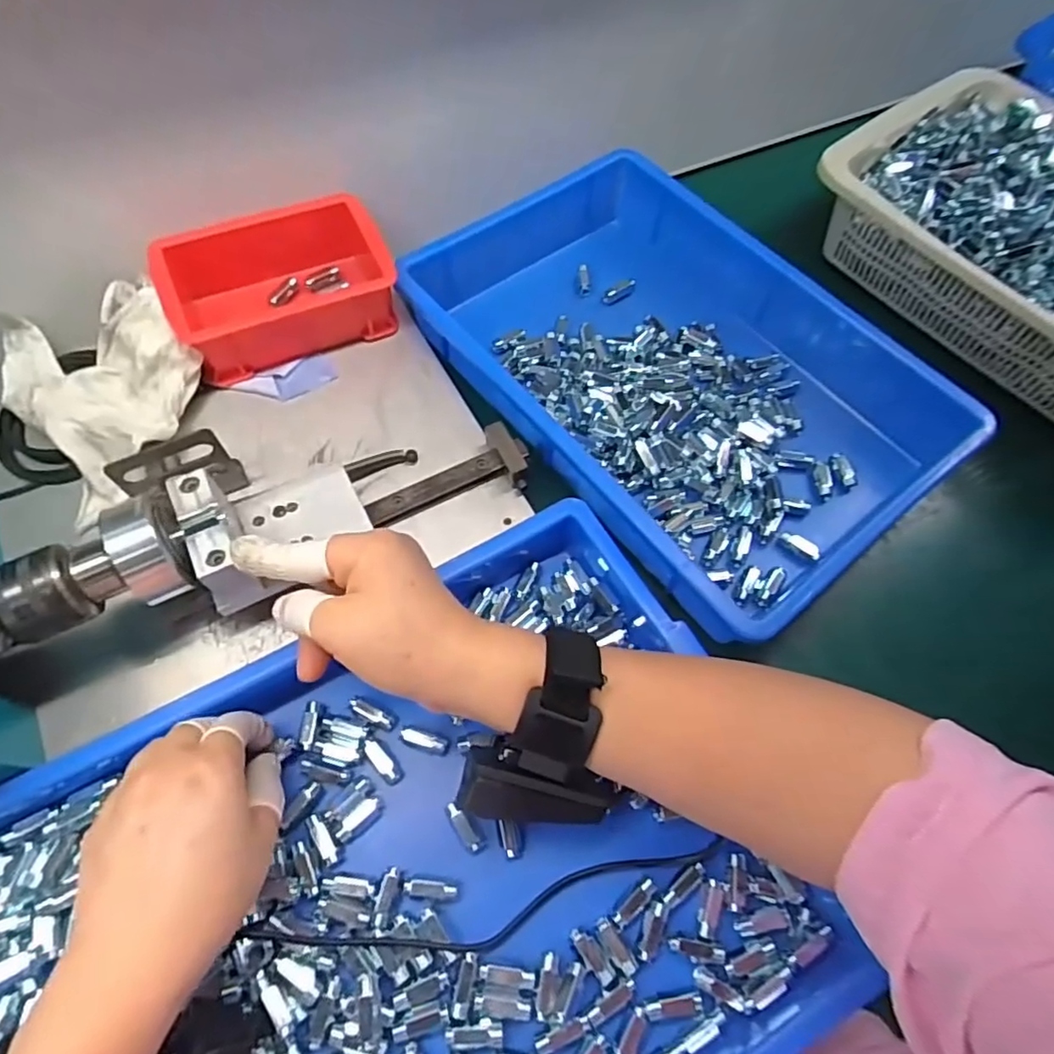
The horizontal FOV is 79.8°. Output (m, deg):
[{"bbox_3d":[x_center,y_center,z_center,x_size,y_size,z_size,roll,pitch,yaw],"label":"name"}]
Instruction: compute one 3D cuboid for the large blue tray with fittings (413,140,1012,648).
[{"bbox_3d":[0.107,-0.118,0.468,0.250,0.067,0.366,-34,70,-18],"label":"large blue tray with fittings"}]

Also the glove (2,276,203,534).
[{"bbox_3d":[-0.282,-0.098,0.418,0.114,0.054,0.148,-35,70,-18],"label":"glove"}]

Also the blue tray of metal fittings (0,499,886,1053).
[{"bbox_3d":[-0.069,0.189,0.314,0.397,0.047,0.299,-26,66,-15],"label":"blue tray of metal fittings"}]

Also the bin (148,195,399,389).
[{"bbox_3d":[-0.176,-0.171,0.456,0.151,0.060,0.095,-25,67,-14],"label":"bin"}]

